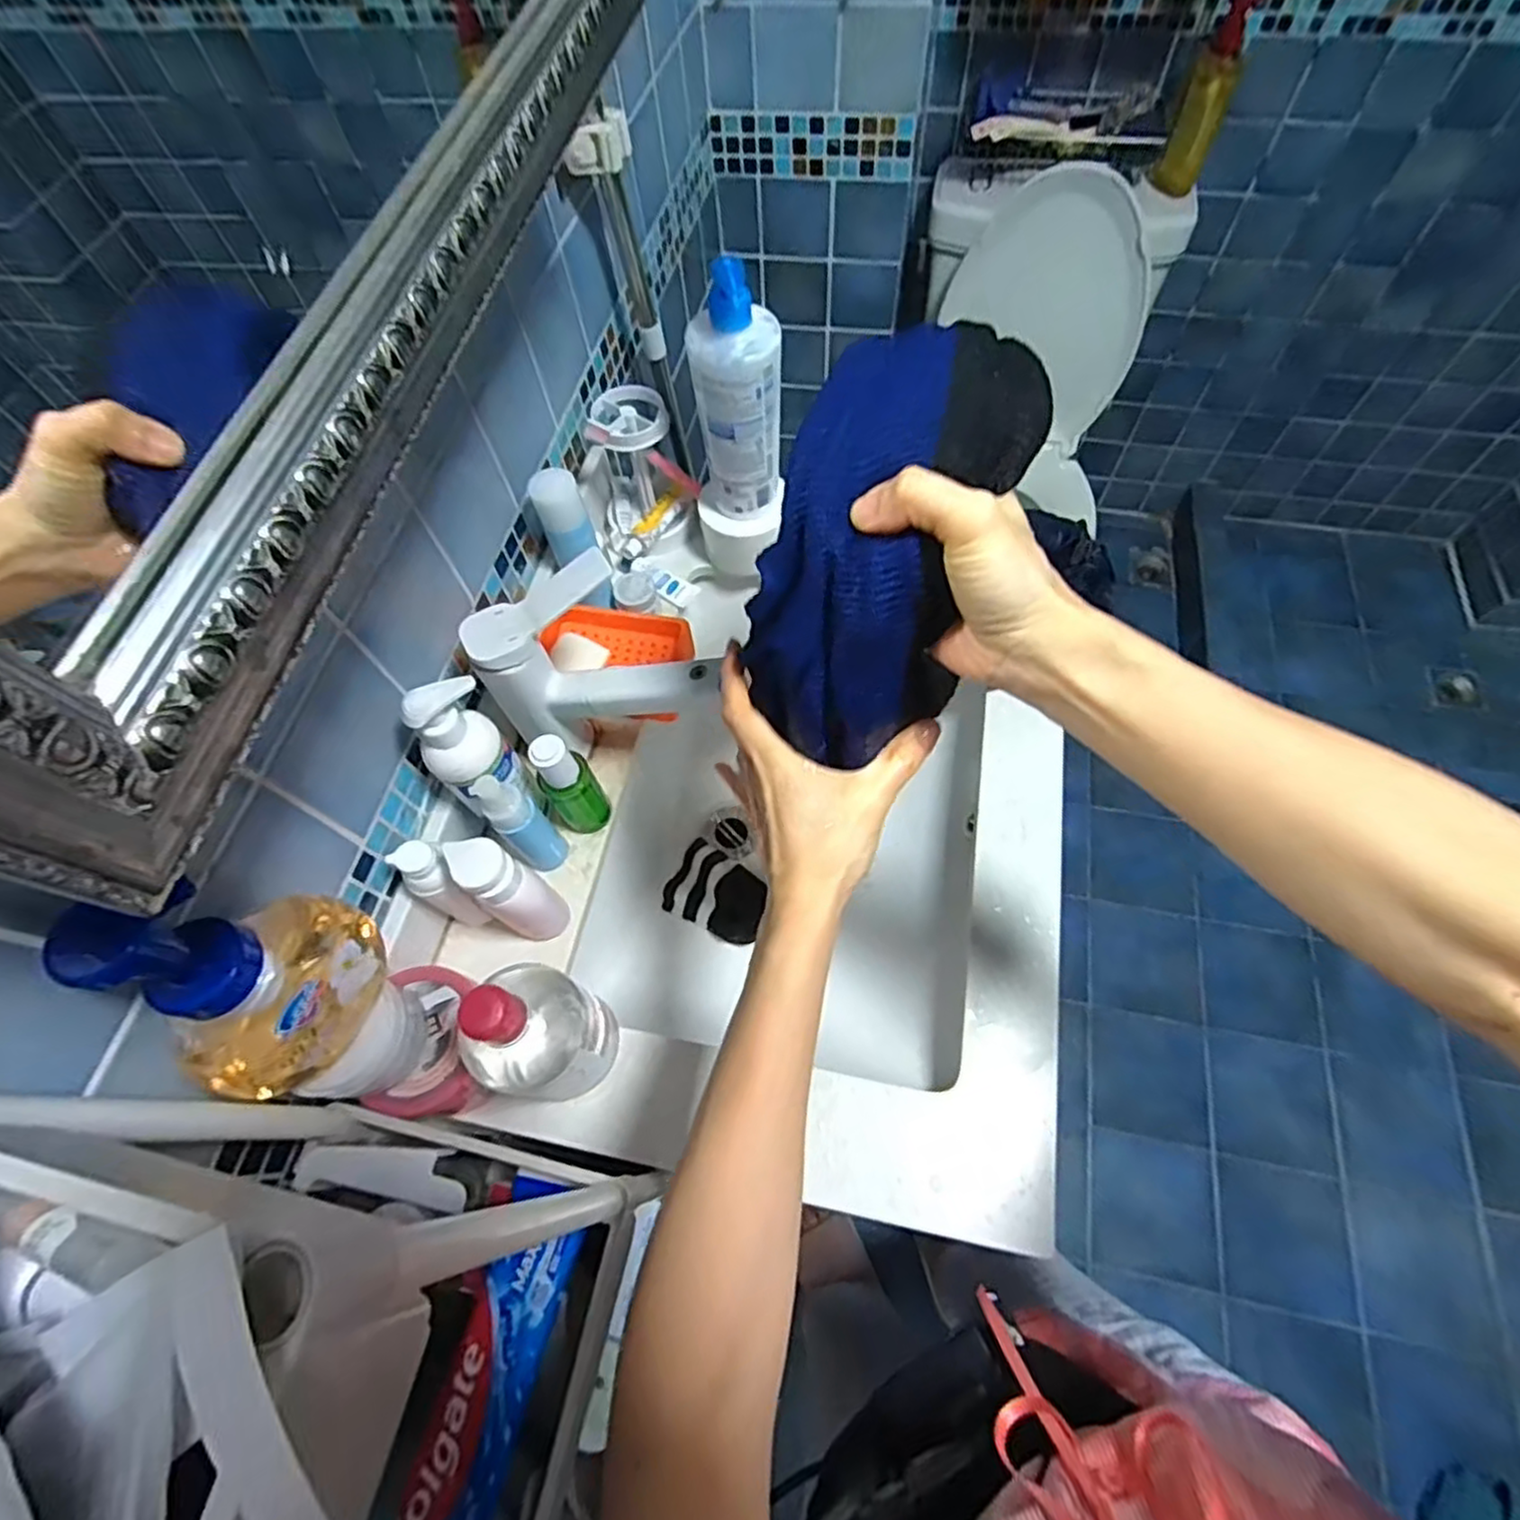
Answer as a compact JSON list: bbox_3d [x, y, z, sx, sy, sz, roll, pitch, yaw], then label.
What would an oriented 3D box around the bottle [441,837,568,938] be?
[{"bbox_3d":[-0.171,0.096,0.503,0.053,0.137,0.036,31,69,17],"label":"bottle"}]

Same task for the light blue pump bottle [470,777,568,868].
[{"bbox_3d":[-0.174,0.048,0.523,0.025,0.130,0.033,41,72,20],"label":"light blue pump bottle"}]

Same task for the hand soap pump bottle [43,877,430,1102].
[{"bbox_3d":[-0.248,0.116,0.361,0.066,0.216,0.094,-4,64,1],"label":"hand soap pump bottle"}]

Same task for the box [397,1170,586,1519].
[{"bbox_3d":[-0.135,0.309,0.370,0.054,0.031,0.164,5,37,6],"label":"box"}]

